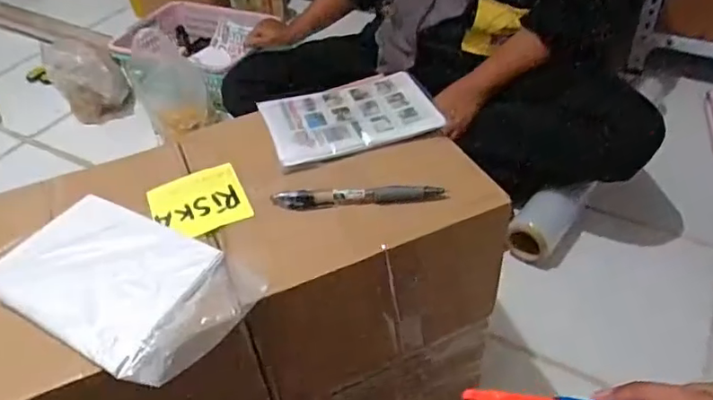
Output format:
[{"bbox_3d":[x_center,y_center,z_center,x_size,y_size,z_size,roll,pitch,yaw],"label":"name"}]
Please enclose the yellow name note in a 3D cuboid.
[{"bbox_3d":[-0.130,0.001,0.467,0.074,0.007,0.076,-20,45,-16],"label":"yellow name note"}]

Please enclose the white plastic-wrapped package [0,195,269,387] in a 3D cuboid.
[{"bbox_3d":[-0.172,0.053,0.404,0.194,0.028,0.109,20,48,24],"label":"white plastic-wrapped package"}]

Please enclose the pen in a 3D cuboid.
[{"bbox_3d":[0.002,-0.003,0.451,0.136,0.012,0.014,-3,43,2],"label":"pen"}]

